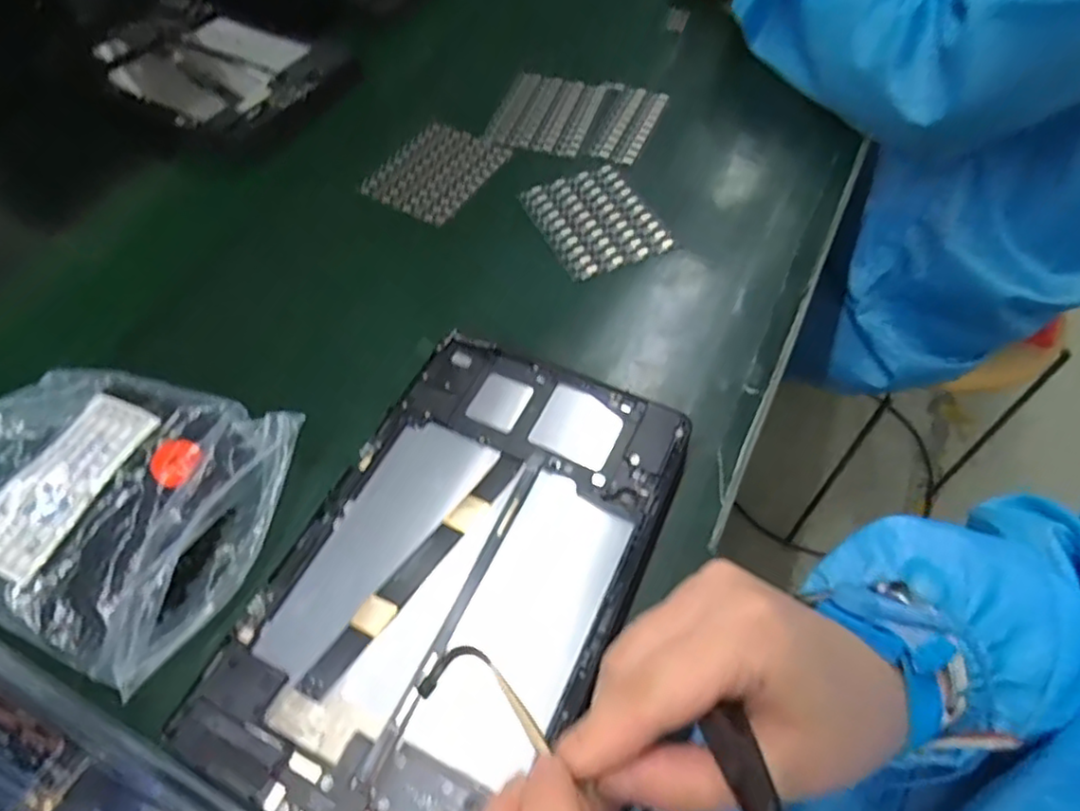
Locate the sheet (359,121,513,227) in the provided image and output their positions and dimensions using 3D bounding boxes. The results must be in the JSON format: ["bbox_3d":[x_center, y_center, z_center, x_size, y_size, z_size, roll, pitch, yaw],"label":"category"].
[{"bbox_3d":[-0.080,-0.183,0.504,0.079,0.005,0.100,28,63,17],"label":"sheet"}]

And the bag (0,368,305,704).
[{"bbox_3d":[-0.217,0.043,0.327,0.164,0.044,0.140,19,57,16],"label":"bag"}]

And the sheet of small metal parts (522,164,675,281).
[{"bbox_3d":[0.038,-0.136,0.469,0.078,0.008,0.099,-23,56,-14],"label":"sheet of small metal parts"}]

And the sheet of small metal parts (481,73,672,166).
[{"bbox_3d":[0.030,-0.238,0.535,0.129,0.010,0.093,14,63,2],"label":"sheet of small metal parts"}]

